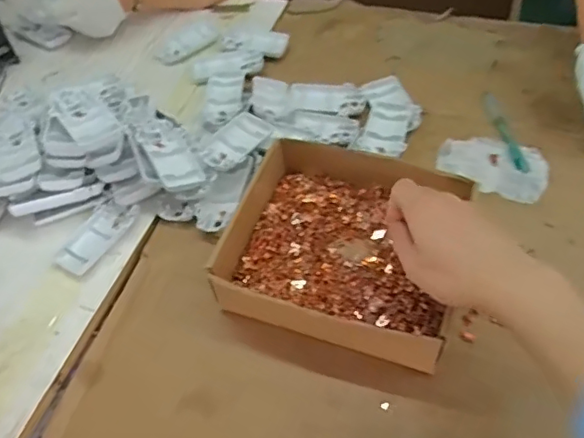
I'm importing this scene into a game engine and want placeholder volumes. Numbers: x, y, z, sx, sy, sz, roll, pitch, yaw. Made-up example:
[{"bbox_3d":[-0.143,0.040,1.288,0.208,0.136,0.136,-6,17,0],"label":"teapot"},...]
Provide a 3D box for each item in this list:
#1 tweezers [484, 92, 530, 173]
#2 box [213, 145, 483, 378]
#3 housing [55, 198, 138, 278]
[{"bbox_3d":[0.250,-0.105,0.674,0.017,0.004,0.128,-10,54,-2],"label":"tweezers"},{"bbox_3d":[0.053,0.022,0.540,0.199,0.065,0.195,15,57,15],"label":"box"},{"bbox_3d":[-0.207,0.017,0.604,0.044,0.009,0.093,26,60,21],"label":"housing"}]

